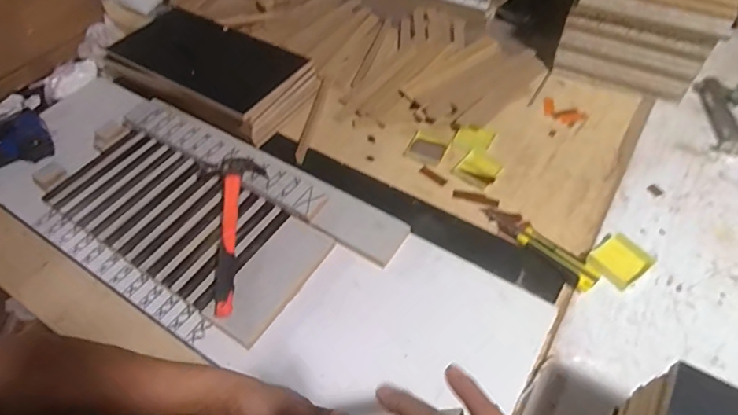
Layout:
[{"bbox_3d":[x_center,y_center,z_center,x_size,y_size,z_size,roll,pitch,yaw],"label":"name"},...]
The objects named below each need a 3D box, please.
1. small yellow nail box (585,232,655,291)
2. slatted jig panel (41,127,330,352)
[{"bbox_3d":[0.354,0.075,0.673,0.076,0.011,0.068,-35,59,-22],"label":"small yellow nail box"},{"bbox_3d":[-0.279,0.018,0.715,0.429,0.012,0.183,27,58,21],"label":"slatted jig panel"}]

